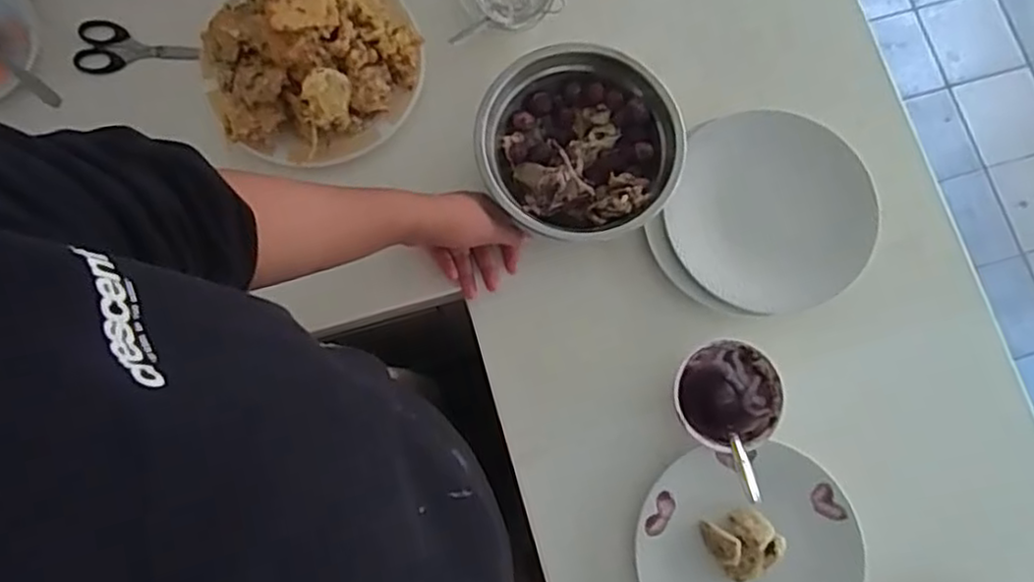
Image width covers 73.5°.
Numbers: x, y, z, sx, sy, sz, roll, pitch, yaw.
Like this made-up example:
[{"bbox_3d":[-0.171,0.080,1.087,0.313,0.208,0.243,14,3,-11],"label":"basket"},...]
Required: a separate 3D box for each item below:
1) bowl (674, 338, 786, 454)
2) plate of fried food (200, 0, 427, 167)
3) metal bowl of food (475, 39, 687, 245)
[{"bbox_3d":[0.193,0.098,0.640,0.088,0.046,0.097,20,79,3],"label":"bowl"},{"bbox_3d":[-0.206,-0.229,0.675,0.215,0.086,0.184,-14,80,-4],"label":"plate of fried food"},{"bbox_3d":[0.063,-0.140,0.684,0.190,0.054,0.188,0,79,-1],"label":"metal bowl of food"}]

